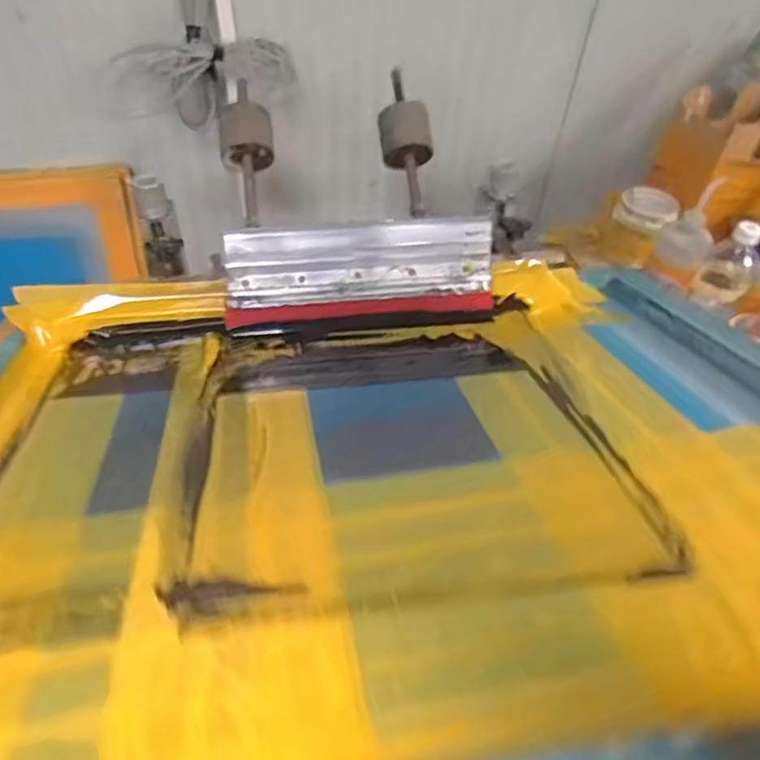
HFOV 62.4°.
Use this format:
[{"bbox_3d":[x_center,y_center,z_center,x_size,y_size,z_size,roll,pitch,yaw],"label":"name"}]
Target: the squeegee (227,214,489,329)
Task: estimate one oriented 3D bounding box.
[{"bbox_3d":[-0.025,-0.137,0.792,0.327,0.125,0.036,-4,19,-7],"label":"squeegee"}]

